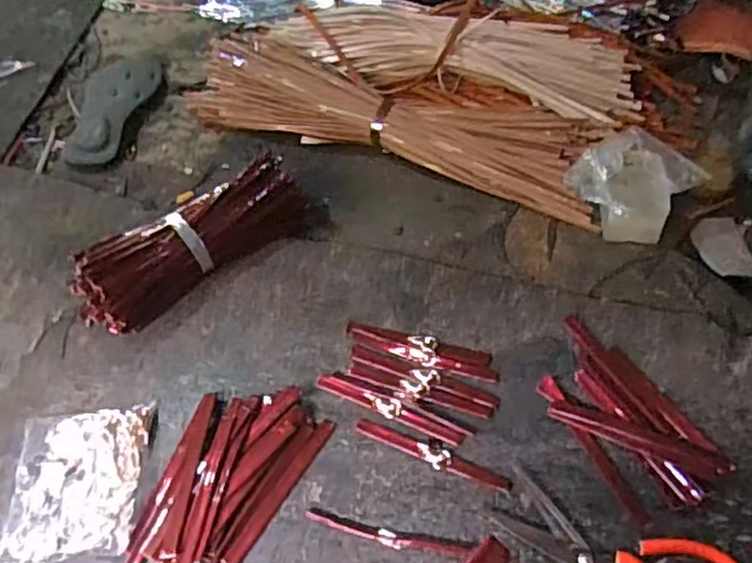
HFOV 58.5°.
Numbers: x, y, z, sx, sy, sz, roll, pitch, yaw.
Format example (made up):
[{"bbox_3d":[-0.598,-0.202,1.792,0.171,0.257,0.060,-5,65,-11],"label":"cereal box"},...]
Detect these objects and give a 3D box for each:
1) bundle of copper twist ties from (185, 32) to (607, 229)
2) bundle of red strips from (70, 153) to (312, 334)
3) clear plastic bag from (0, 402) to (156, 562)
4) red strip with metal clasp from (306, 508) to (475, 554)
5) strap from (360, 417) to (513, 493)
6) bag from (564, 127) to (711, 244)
[{"bbox_3d":[0.014,-0.212,0.841,0.547,0.044,0.141,19,56,11],"label":"bundle of copper twist ties"},{"bbox_3d":[-0.194,-0.045,0.707,0.258,0.058,0.087,-30,56,-17],"label":"bundle of red strips"},{"bbox_3d":[-0.262,0.177,0.590,0.109,0.022,0.142,0,55,-2],"label":"clear plastic bag"},{"bbox_3d":[0.010,0.211,0.556,0.138,0.005,0.015,12,55,7],"label":"red strip with metal clasp"},{"bbox_3d":[0.051,0.151,0.595,0.143,0.004,0.020,21,57,12],"label":"strap"},{"bbox_3d":[0.294,-0.111,0.770,0.119,0.047,0.128,-29,56,-17],"label":"bag"}]

